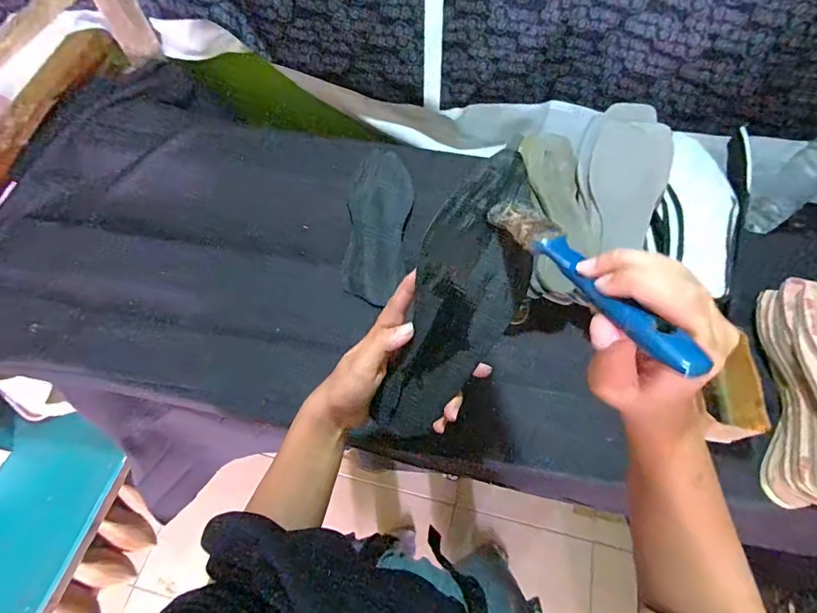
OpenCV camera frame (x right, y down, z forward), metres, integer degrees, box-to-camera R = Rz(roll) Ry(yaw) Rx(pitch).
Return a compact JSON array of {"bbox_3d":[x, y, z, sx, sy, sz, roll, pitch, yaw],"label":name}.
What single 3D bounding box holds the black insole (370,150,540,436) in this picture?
[{"bbox_3d":[0.035,0.011,0.330,0.072,0.236,0.041,25,22,12],"label":"black insole"}]

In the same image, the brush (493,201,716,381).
[{"bbox_3d":[0.092,-0.021,0.238,0.022,0.011,0.157,-18,41,-10],"label":"brush"}]

